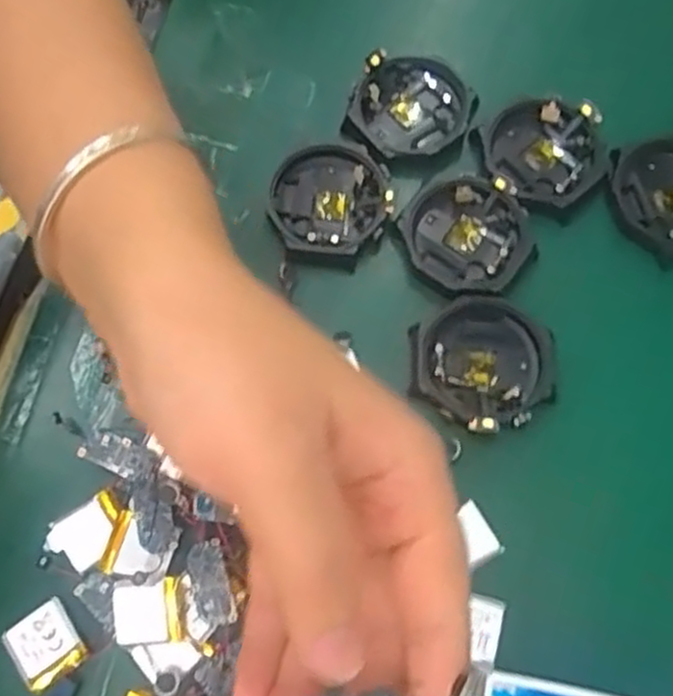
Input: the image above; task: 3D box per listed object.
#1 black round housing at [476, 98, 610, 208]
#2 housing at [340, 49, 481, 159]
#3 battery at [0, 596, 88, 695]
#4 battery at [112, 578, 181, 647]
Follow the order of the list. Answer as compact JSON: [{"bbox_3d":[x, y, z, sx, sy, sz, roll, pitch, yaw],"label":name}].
[{"bbox_3d":[0.085,-0.080,0.305,0.051,0.013,0.045,18,73,6],"label":"black round housing"},{"bbox_3d":[0.032,-0.101,0.313,0.049,0.010,0.049,0,72,1],"label":"housing"},{"bbox_3d":[-0.098,0.100,0.251,0.022,0.004,0.023,-34,75,-10],"label":"battery"},{"bbox_3d":[-0.064,0.089,0.248,0.021,0.004,0.021,-6,86,2],"label":"battery"}]

